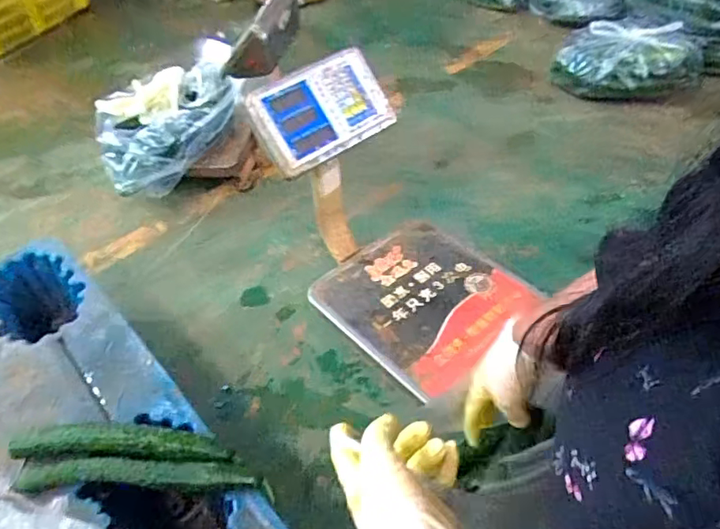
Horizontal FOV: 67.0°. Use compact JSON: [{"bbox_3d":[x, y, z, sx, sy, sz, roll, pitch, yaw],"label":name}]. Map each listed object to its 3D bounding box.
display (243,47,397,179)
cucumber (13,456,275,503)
[{"bbox_3d":[-0.060,-0.260,0.915,0.255,0.150,0.037,-36,12,-28],"label":"display"},{"bbox_3d":[-0.265,0.257,0.659,0.325,0.033,0.036,0,45,6],"label":"cucumber"}]

